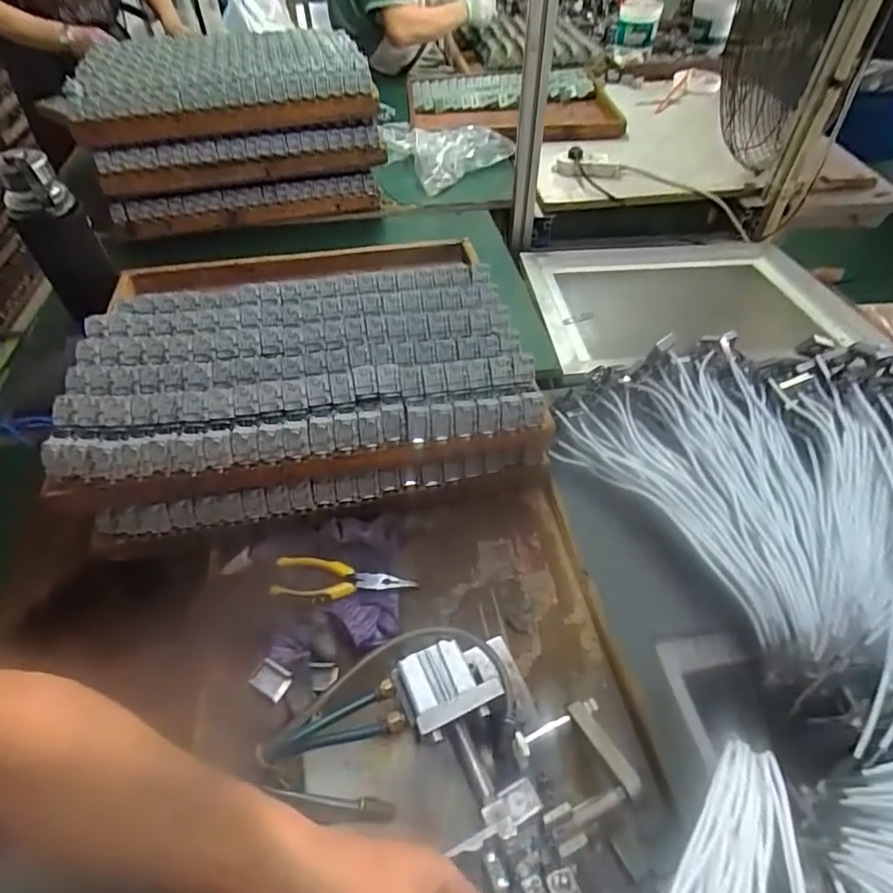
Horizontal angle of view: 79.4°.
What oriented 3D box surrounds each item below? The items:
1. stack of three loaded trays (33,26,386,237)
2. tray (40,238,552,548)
[{"bbox_3d":[-0.398,-0.601,1.027,0.493,0.235,0.332,-14,51,-11],"label":"stack of three loaded trays"},{"bbox_3d":[-0.154,-0.074,0.620,0.470,0.109,0.280,-11,51,-9],"label":"tray"}]

